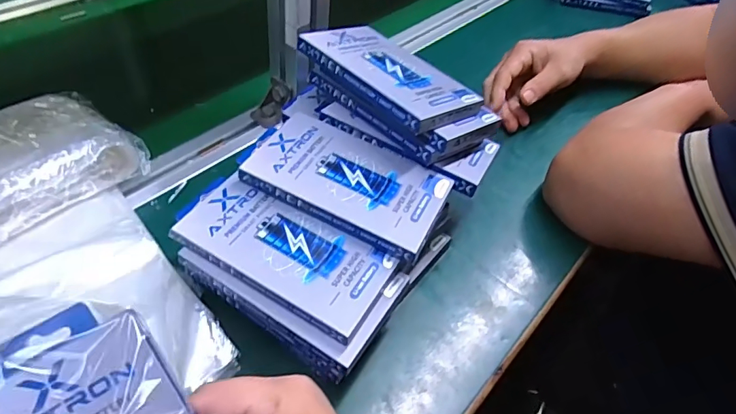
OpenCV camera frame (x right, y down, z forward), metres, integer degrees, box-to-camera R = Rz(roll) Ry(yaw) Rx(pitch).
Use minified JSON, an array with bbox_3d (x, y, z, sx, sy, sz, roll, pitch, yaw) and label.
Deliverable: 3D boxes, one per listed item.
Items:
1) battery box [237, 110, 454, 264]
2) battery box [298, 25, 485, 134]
[{"bbox_3d":[-0.014,-0.021,0.349,0.137,0.015,0.082,26,50,15],"label":"battery box"},{"bbox_3d":[0.012,-0.102,0.378,0.086,0.014,0.133,-25,55,-37],"label":"battery box"}]

